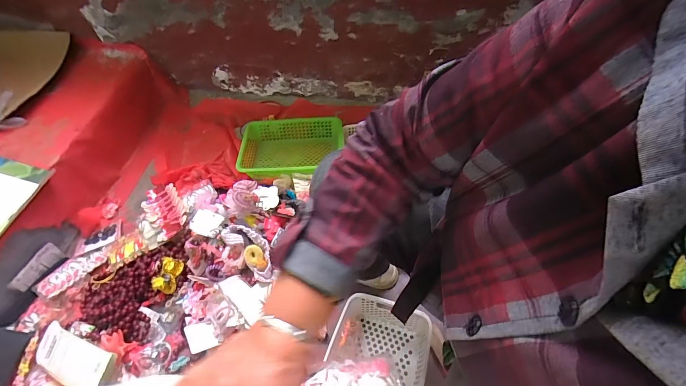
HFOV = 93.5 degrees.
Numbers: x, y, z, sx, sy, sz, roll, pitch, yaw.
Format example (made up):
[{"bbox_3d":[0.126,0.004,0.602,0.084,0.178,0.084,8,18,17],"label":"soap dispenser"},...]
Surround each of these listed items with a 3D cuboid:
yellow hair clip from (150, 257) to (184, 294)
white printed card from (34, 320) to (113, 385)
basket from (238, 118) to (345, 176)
[{"bbox_3d":[-0.443,0.207,0.822,0.055,0.037,0.087,6,57,8],"label":"yellow hair clip"},{"bbox_3d":[-0.589,0.357,0.695,0.212,0.011,0.089,11,74,23],"label":"white printed card"},{"bbox_3d":[-0.173,-0.138,1.070,0.320,0.086,0.259,-1,56,4],"label":"basket"}]

